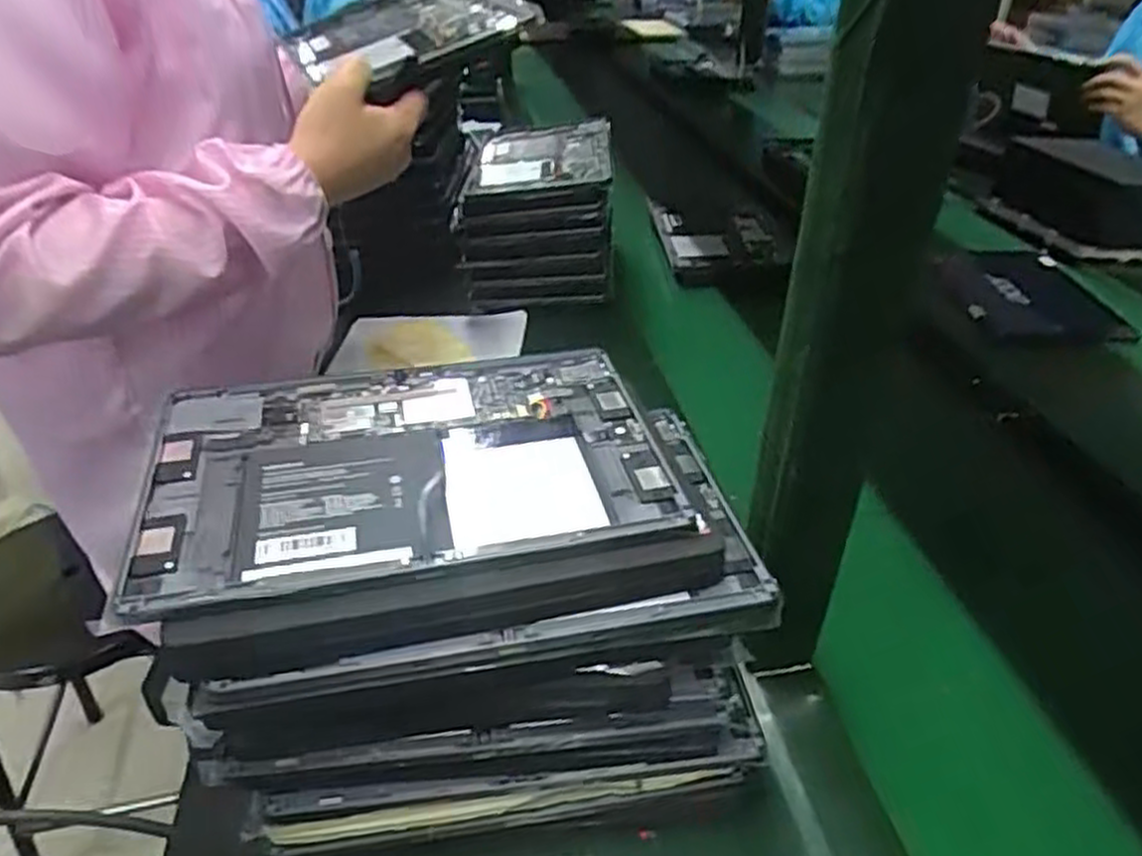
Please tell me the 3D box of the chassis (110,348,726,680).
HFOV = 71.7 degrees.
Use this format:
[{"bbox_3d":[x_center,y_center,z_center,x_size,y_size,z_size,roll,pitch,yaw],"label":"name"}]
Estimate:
[{"bbox_3d":[-0.079,0.024,0.403,0.253,0.027,0.182,-8,35,-12],"label":"chassis"}]

